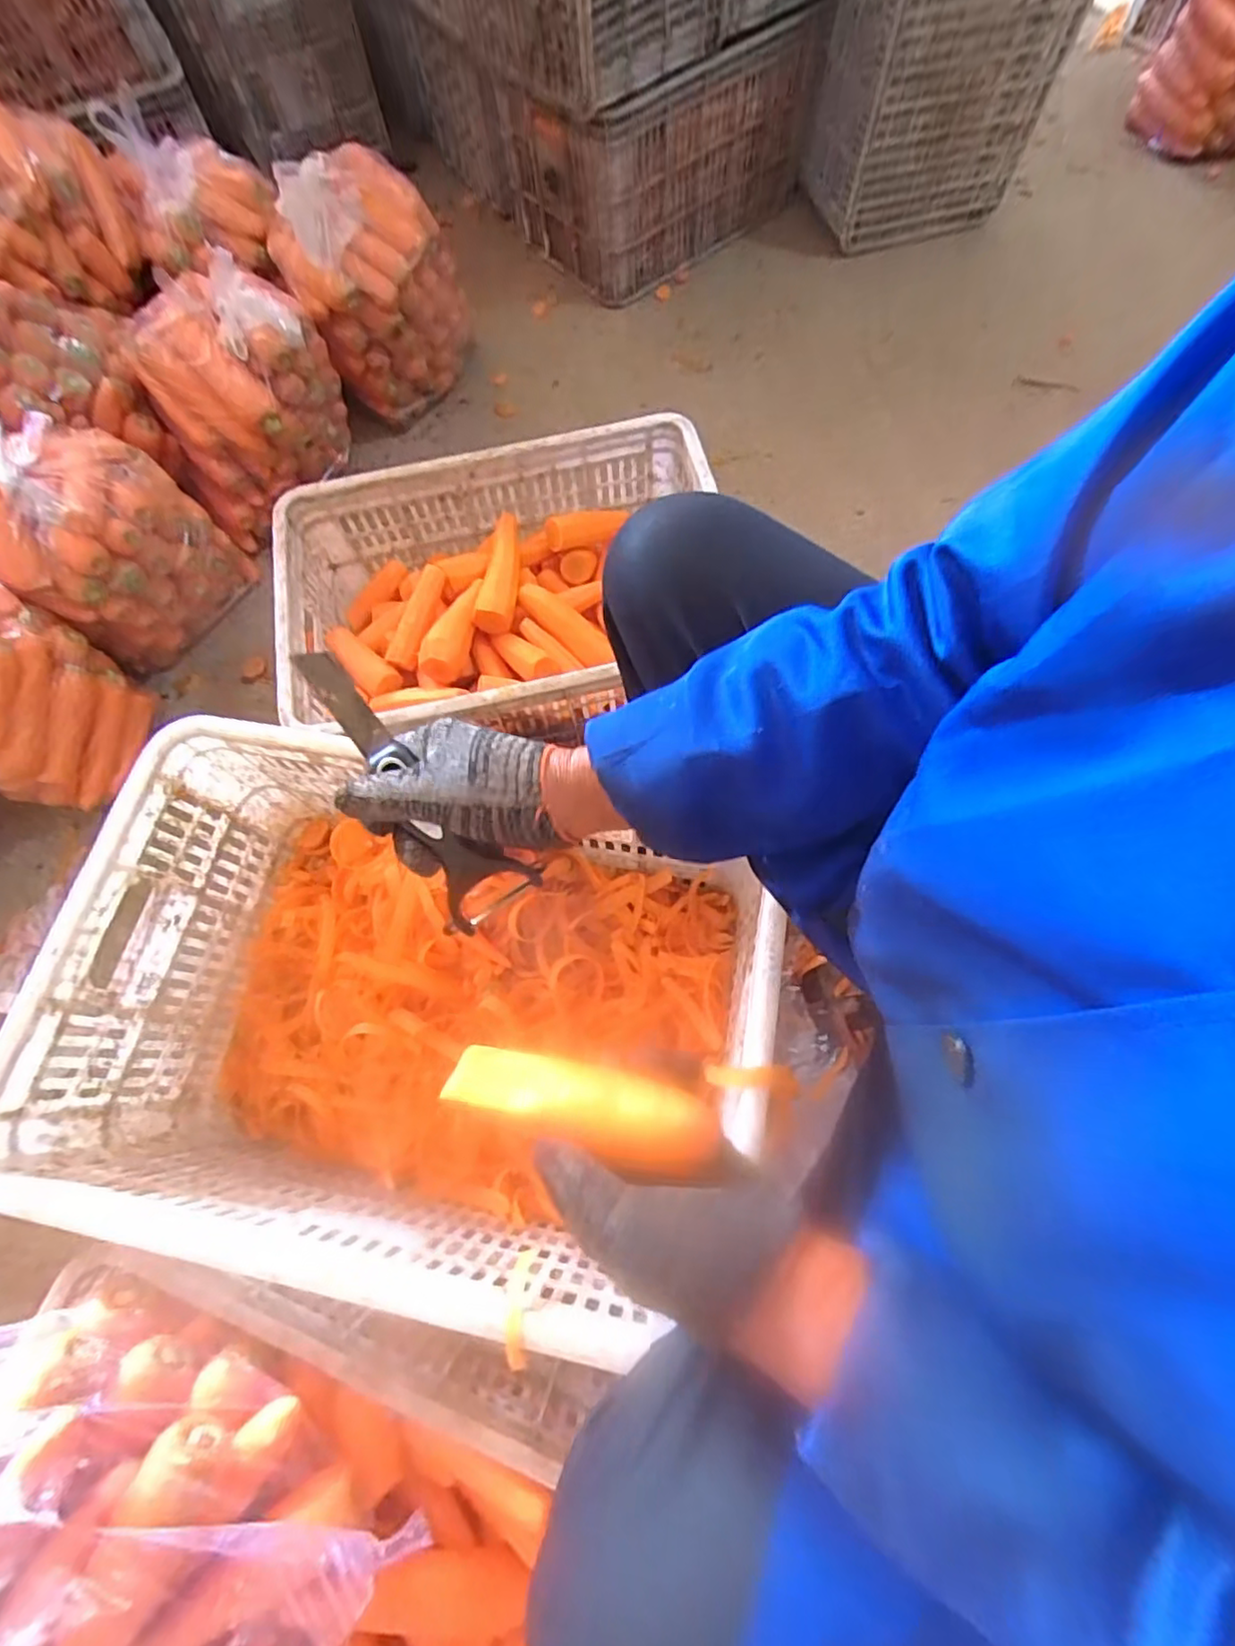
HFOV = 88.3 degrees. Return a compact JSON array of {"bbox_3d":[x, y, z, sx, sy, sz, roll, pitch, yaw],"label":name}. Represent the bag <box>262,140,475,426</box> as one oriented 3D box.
[{"bbox_3d":[-0.392,-0.884,1.084,0.262,0.318,0.228,-33,72,-9],"label":"bag"}]

